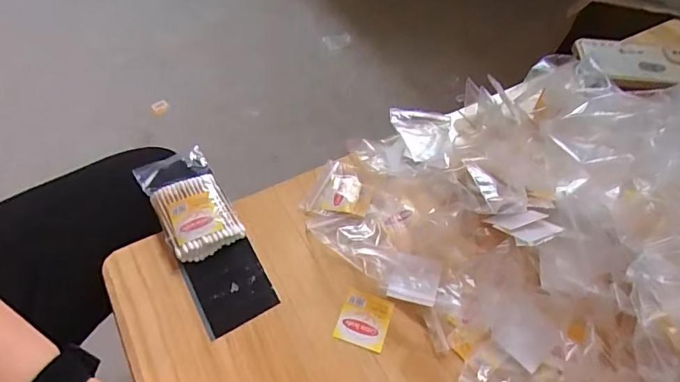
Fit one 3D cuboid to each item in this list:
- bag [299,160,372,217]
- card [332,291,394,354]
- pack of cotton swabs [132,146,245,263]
[{"bbox_3d":[0.002,-0.004,0.437,0.058,0.008,0.066,15,56,9],"label":"bag"},{"bbox_3d":[0.019,0.103,0.364,0.038,0.005,0.042,16,56,10],"label":"card"},{"bbox_3d":[-0.137,0.009,0.417,0.063,0.018,0.114,-27,59,-19],"label":"pack of cotton swabs"}]

